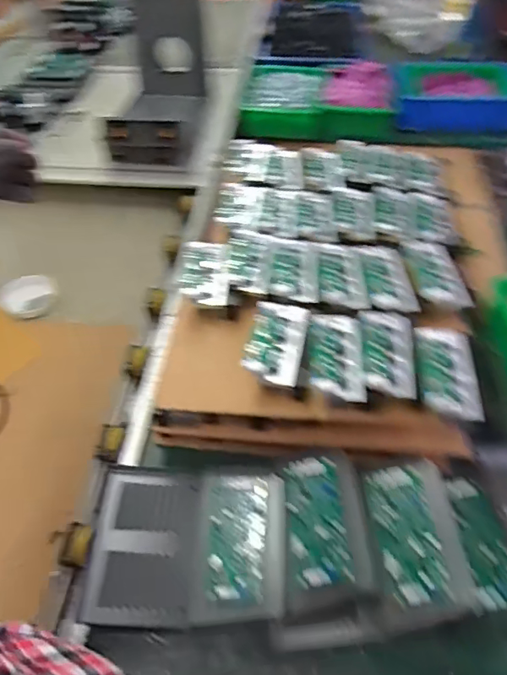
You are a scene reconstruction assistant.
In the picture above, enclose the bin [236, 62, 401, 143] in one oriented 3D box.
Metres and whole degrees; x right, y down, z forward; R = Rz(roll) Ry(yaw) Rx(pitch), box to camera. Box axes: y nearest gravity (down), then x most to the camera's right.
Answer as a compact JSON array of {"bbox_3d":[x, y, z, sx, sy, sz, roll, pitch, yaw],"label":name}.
[{"bbox_3d":[0.153,-0.598,1.291,0.370,0.098,0.284,-1,50,0],"label":"bin"}]

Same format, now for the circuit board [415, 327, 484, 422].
[{"bbox_3d":[0.229,0.035,0.608,0.068,0.016,0.127,4,51,4],"label":"circuit board"}]

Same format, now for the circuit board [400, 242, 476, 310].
[{"bbox_3d":[0.256,-0.092,0.729,0.074,0.029,0.132,0,50,1],"label":"circuit board"}]

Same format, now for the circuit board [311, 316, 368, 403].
[{"bbox_3d":[0.100,0.020,0.626,0.061,0.008,0.122,2,50,2],"label":"circuit board"}]

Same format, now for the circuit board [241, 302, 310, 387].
[{"bbox_3d":[0.030,0.003,0.646,0.067,0.020,0.122,9,51,8],"label":"circuit board"}]

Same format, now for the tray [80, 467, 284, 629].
[{"bbox_3d":[-0.076,0.237,0.605,0.217,0.037,0.180,0,50,1],"label":"tray"}]

